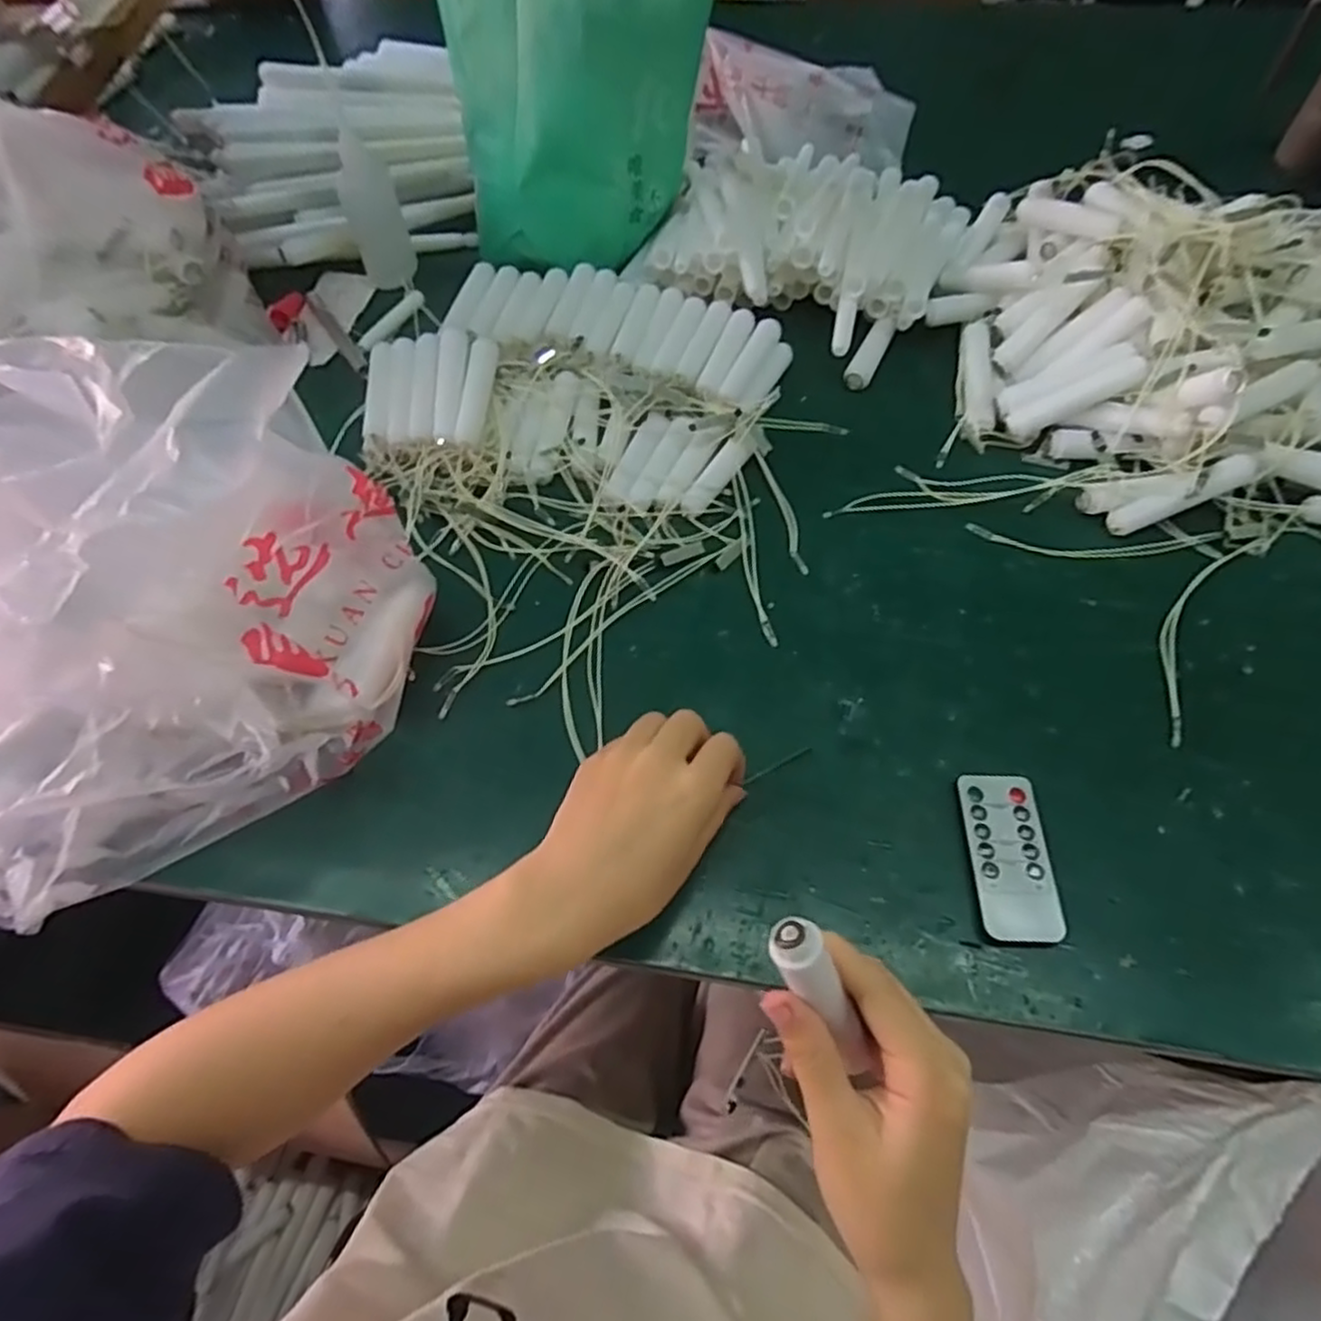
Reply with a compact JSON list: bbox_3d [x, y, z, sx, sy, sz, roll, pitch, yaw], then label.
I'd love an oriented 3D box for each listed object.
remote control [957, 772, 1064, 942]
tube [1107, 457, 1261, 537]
[{"bbox_3d":[0.174,0.097,0.365,0.039,0.008,0.083,2,59,3],"label":"remote control"},{"bbox_3d":[0.336,-0.107,0.467,0.092,0.017,0.018,-25,61,8],"label":"tube"}]

